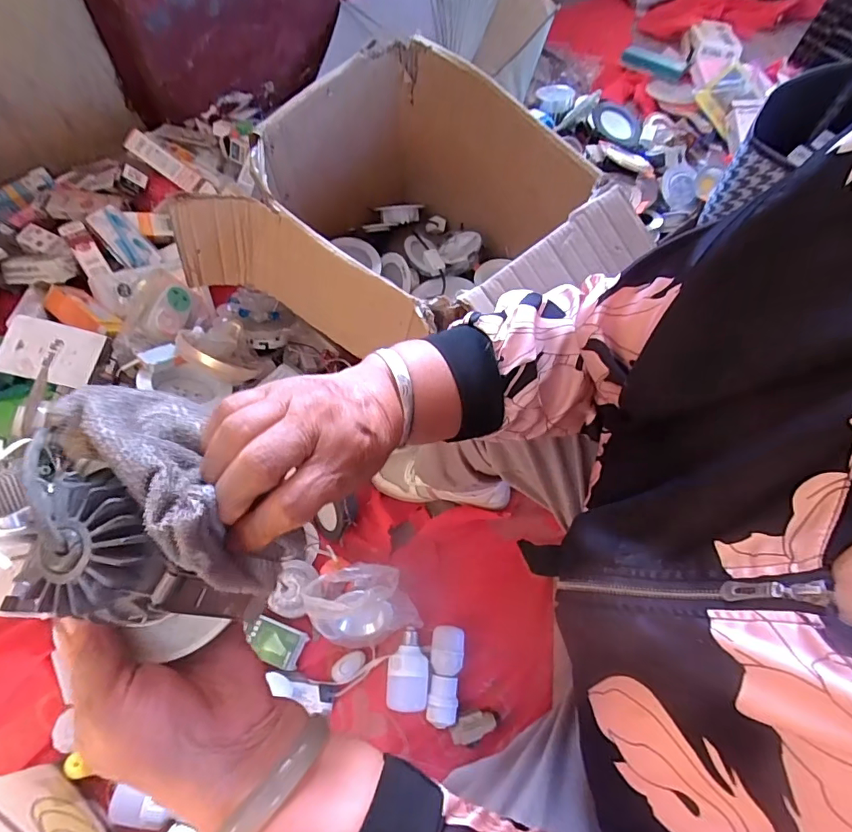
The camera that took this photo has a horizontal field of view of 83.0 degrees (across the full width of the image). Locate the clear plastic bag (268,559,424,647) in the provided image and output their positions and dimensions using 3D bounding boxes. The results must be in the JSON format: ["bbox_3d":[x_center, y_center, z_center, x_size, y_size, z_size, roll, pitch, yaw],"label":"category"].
[{"bbox_3d":[-0.093,0.274,0.703,0.148,0.101,0.107,-16,65,-11],"label":"clear plastic bag"}]

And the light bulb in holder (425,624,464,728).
[{"bbox_3d":[0.027,0.375,0.699,0.048,0.036,0.129,7,63,1],"label":"light bulb in holder"}]

